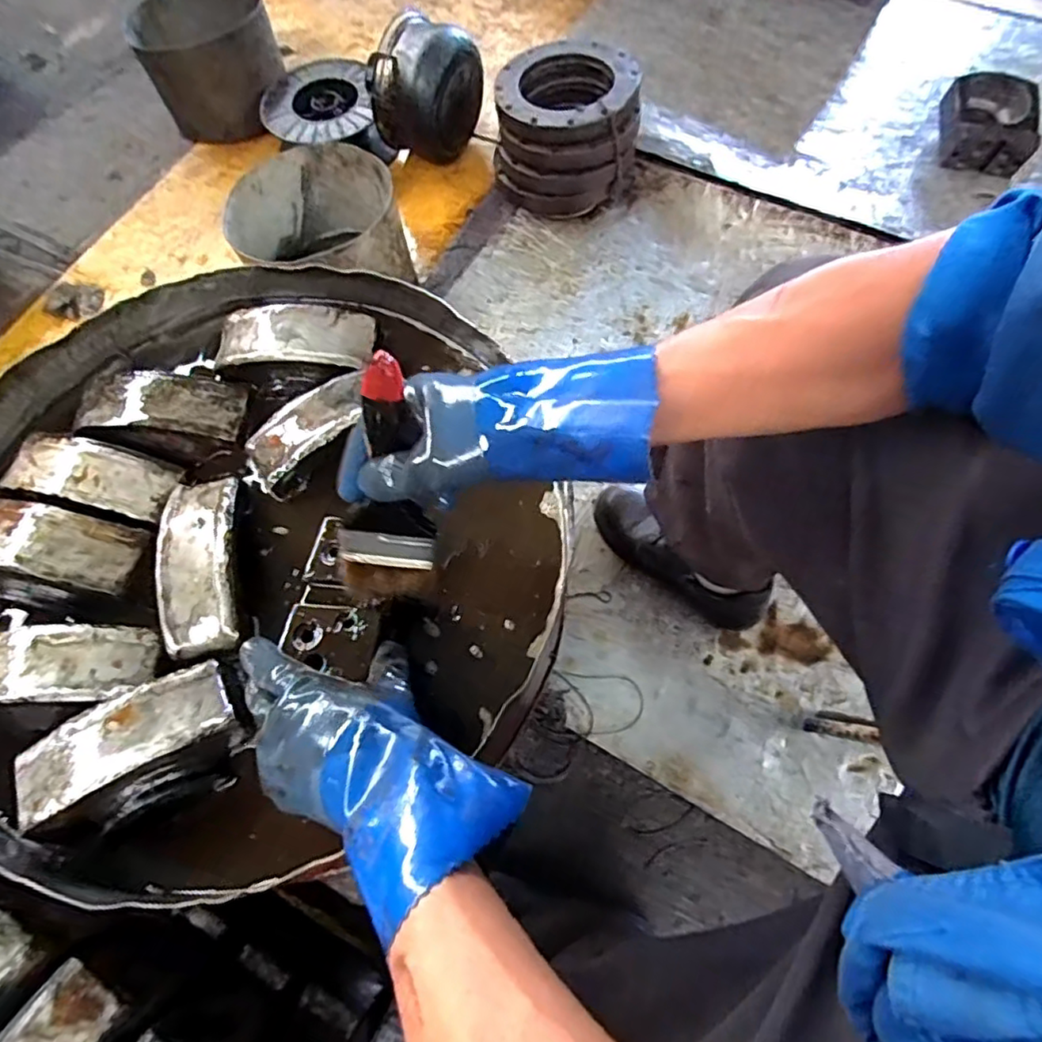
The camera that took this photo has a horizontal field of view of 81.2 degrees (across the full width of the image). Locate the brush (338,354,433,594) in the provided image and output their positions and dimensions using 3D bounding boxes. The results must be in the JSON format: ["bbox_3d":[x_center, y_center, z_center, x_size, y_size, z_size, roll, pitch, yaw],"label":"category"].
[{"bbox_3d":[-0.090,-0.016,0.418,0.063,0.209,0.025,17,39,9],"label":"brush"}]

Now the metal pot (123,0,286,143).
[{"bbox_3d":[-0.643,-0.956,1.274,0.265,0.197,0.337,-25,68,-9],"label":"metal pot"}]

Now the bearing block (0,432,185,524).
[{"bbox_3d":[-0.391,-0.042,0.552,0.148,0.025,0.058,11,67,6],"label":"bearing block"}]

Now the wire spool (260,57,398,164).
[{"bbox_3d":[-0.403,-0.819,1.249,0.226,0.104,0.246,-20,68,-7],"label":"wire spool"}]

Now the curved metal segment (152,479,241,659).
[{"bbox_3d":[-0.273,0.031,0.515,0.065,0.025,0.156,-11,67,-3],"label":"curved metal segment"}]

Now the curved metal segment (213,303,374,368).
[{"bbox_3d":[-0.225,-0.182,0.597,0.153,0.027,0.060,3,67,3],"label":"curved metal segment"}]

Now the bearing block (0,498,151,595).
[{"bbox_3d":[-0.409,0.018,0.522,0.152,0.026,0.060,10,67,6],"label":"bearing block"}]

